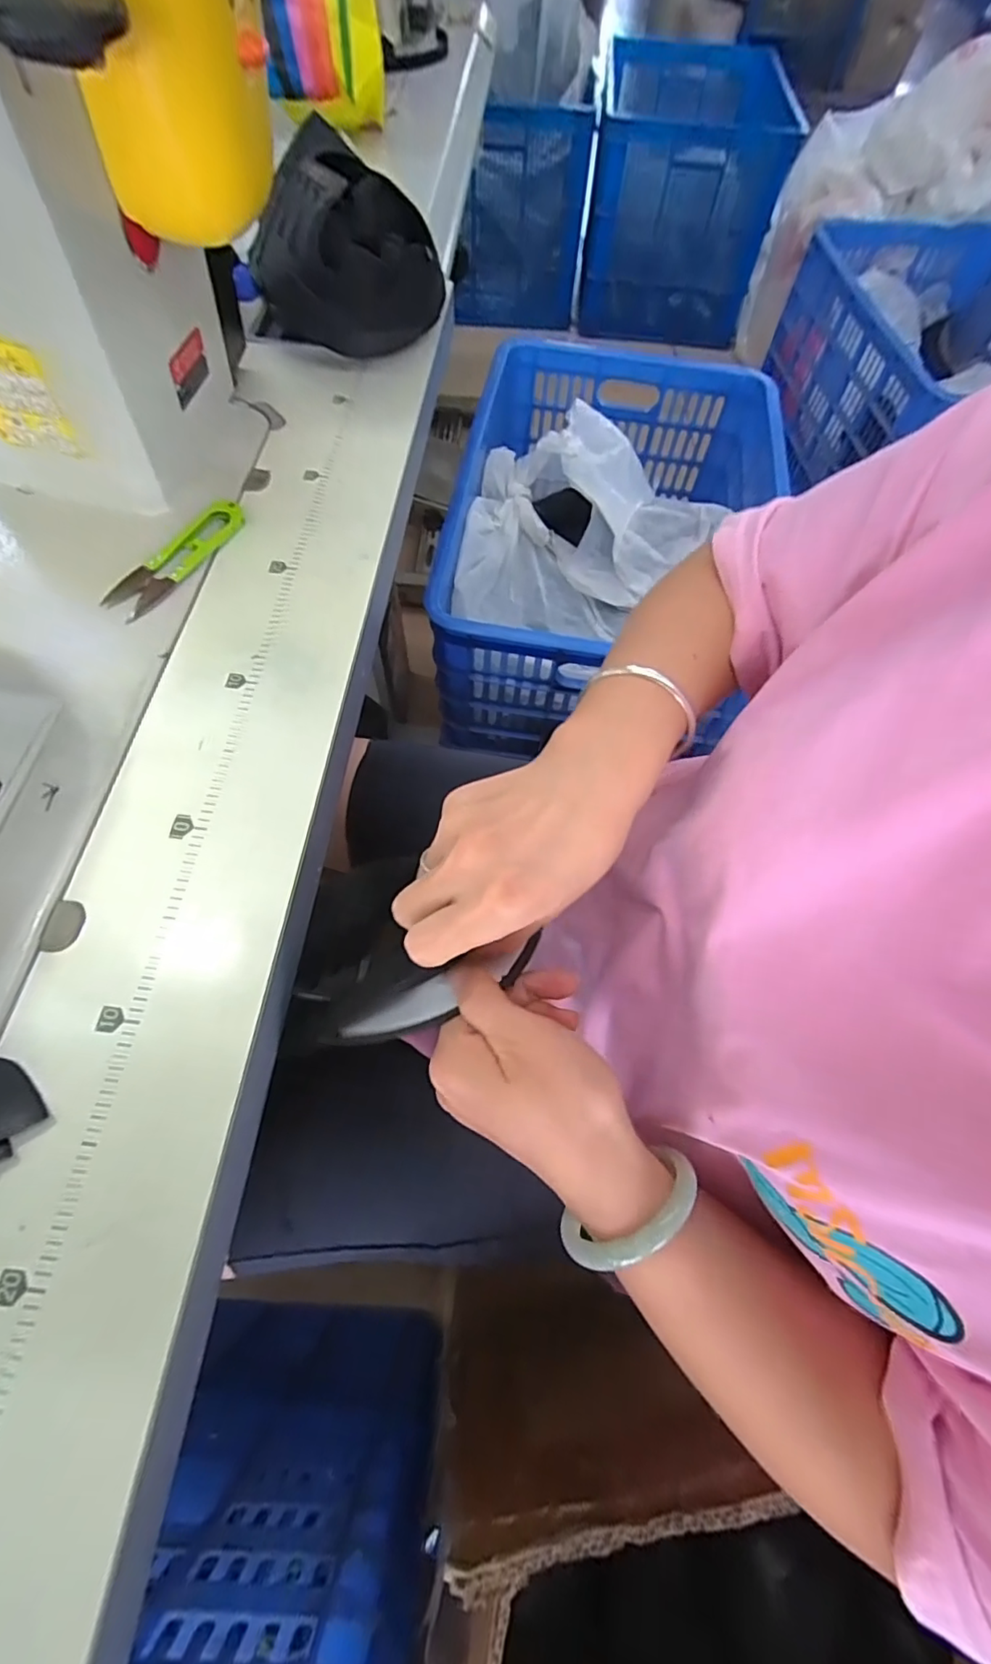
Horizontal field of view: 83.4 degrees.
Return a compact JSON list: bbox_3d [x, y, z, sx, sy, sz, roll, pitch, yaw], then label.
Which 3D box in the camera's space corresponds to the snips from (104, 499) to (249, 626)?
[{"bbox_3d":[-0.212,-0.185,0.374,0.027,0.009,0.118,25,67,9],"label":"snips"}]

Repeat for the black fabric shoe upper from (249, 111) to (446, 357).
[{"bbox_3d":[-0.124,-0.469,0.463,0.160,0.100,0.117,35,69,13],"label":"black fabric shoe upper"}]

